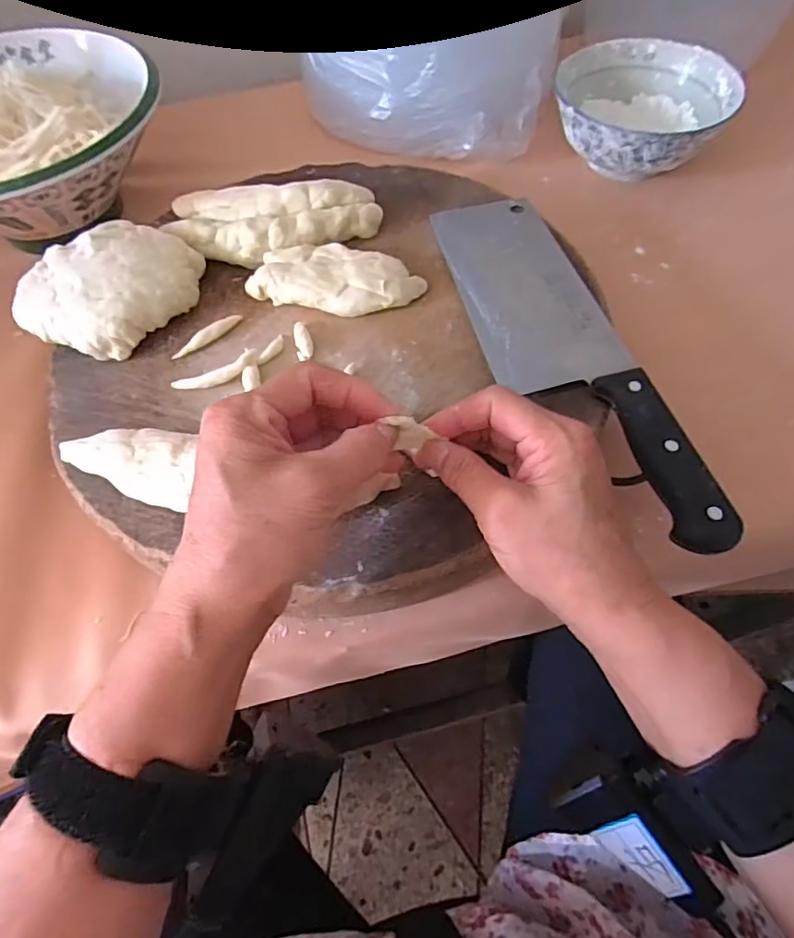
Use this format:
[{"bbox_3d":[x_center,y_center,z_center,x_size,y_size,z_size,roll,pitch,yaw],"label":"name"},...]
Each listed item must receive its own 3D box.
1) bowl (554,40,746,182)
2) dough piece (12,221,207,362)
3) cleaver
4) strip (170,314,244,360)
[{"bbox_3d":[0.209,-0.305,0.485,0.141,0.055,0.145,2,59,3],"label":"bowl"},{"bbox_3d":[-0.186,-0.119,0.370,0.090,0.035,0.098,-1,59,1],"label":"dough piece"},{"bbox_3d":[0.095,-0.079,0.344,0.081,0.022,0.292,-11,60,-5],"label":"cleaver"},{"bbox_3d":[-0.122,-0.087,0.366,0.010,0.008,0.051,39,68,22],"label":"strip"}]

